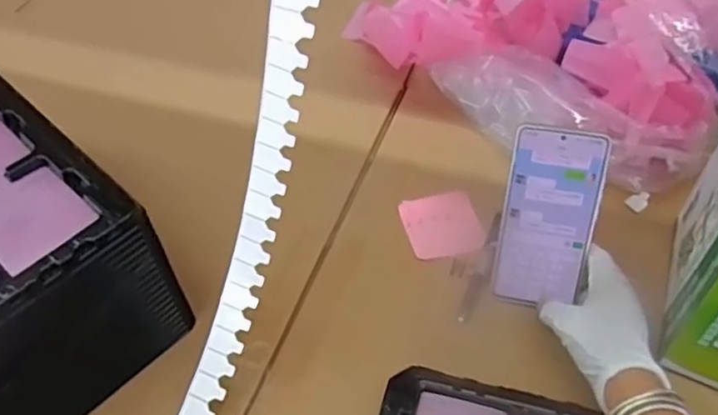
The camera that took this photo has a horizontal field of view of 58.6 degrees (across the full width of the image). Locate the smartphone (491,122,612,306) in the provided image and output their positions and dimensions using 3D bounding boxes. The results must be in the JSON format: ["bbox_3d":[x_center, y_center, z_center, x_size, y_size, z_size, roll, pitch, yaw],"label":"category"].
[{"bbox_3d":[0.166,0.009,0.562,0.077,0.158,0.008,11,19,12],"label":"smartphone"}]

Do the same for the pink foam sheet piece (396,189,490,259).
[{"bbox_3d":[0.085,0.017,0.655,0.074,0.004,0.079,-12,51,-6],"label":"pink foam sheet piece"}]

